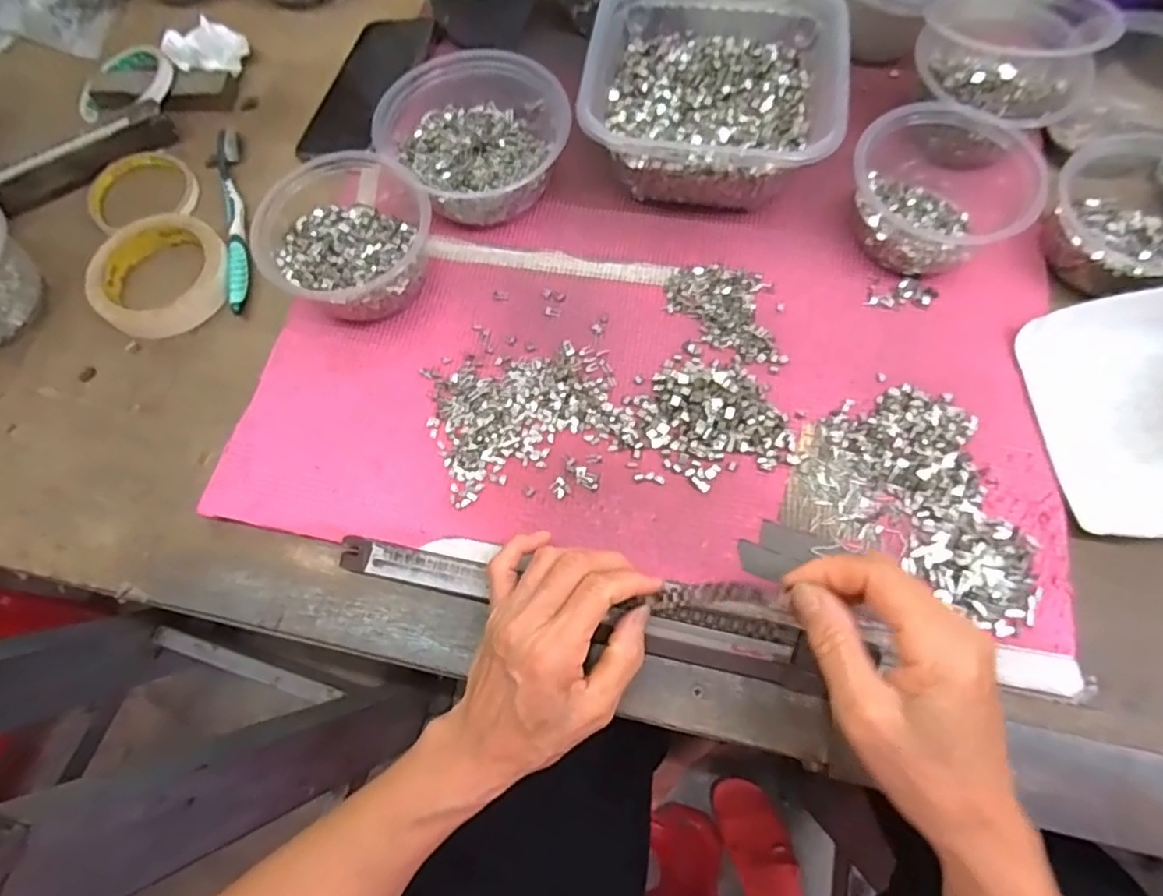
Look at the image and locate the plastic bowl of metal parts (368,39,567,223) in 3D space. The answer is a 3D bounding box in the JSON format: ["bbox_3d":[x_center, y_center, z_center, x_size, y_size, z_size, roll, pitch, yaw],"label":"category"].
[{"bbox_3d":[-0.075,-0.230,0.460,0.130,0.070,0.130,-1,68,2],"label":"plastic bowl of metal parts"}]

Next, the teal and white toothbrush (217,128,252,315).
[{"bbox_3d":[-0.274,-0.184,0.488,0.017,0.009,0.182,-16,68,-4],"label":"teal and white toothbrush"}]

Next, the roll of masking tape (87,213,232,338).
[{"bbox_3d":[-0.314,-0.134,0.468,0.094,0.018,0.100,-1,68,2],"label":"roll of masking tape"}]

